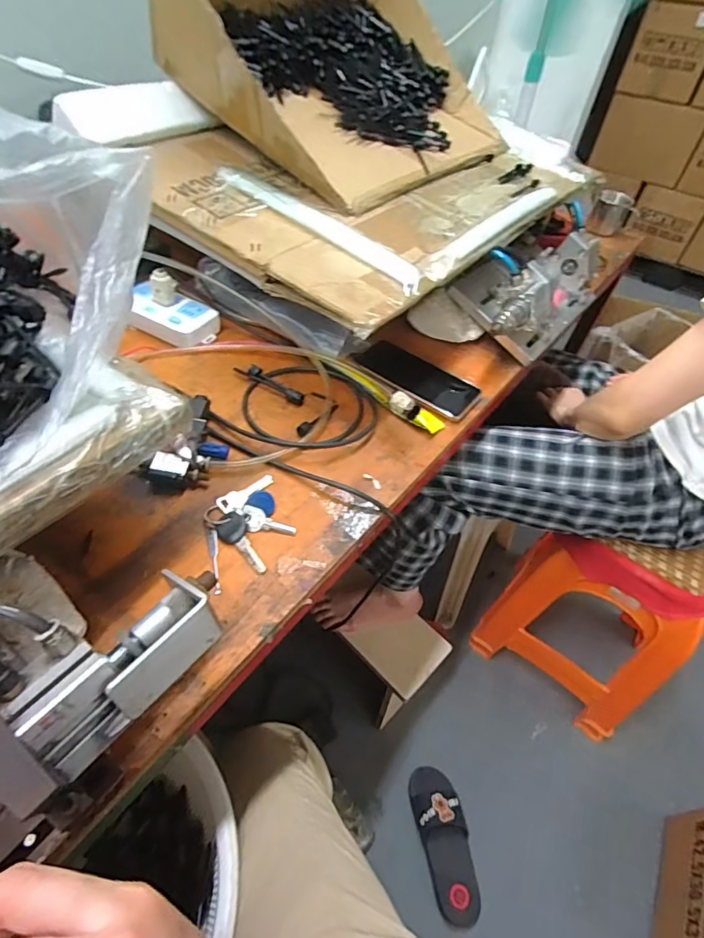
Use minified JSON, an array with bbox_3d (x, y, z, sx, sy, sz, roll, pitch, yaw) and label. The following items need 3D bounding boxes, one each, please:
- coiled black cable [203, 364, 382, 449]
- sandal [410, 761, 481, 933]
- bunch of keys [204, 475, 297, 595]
[{"bbox_3d":[-0.056,-0.075,0.577,0.168,0.016,0.139,18,49,9],"label":"coiled black cable"},{"bbox_3d":[0.175,0.685,0.886,0.098,0.070,0.234,-4,49,-10],"label":"sandal"},{"bbox_3d":[-0.101,0.054,0.455,0.084,0.016,0.098,-17,53,-21],"label":"bunch of keys"}]

